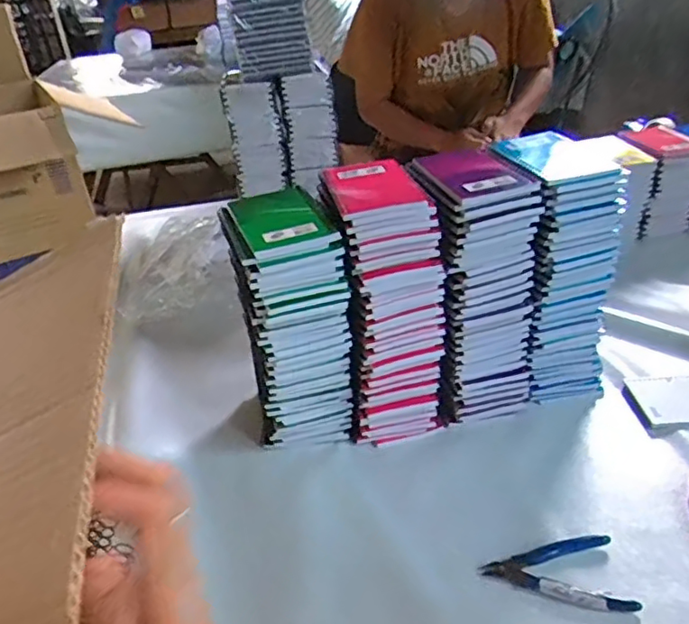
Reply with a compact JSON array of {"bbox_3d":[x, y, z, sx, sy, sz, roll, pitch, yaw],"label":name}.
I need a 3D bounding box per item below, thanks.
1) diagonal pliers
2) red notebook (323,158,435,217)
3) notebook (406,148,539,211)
[{"bbox_3d":[0.183,0.231,0.523,0.118,0.007,0.073,-6,32,-1],"label":"diagonal pliers"},{"bbox_3d":[0.026,-0.131,0.611,0.084,0.009,0.145,-11,32,-8],"label":"red notebook"},{"bbox_3d":[0.127,-0.143,0.609,0.097,0.016,0.122,-13,34,-6],"label":"notebook"}]

